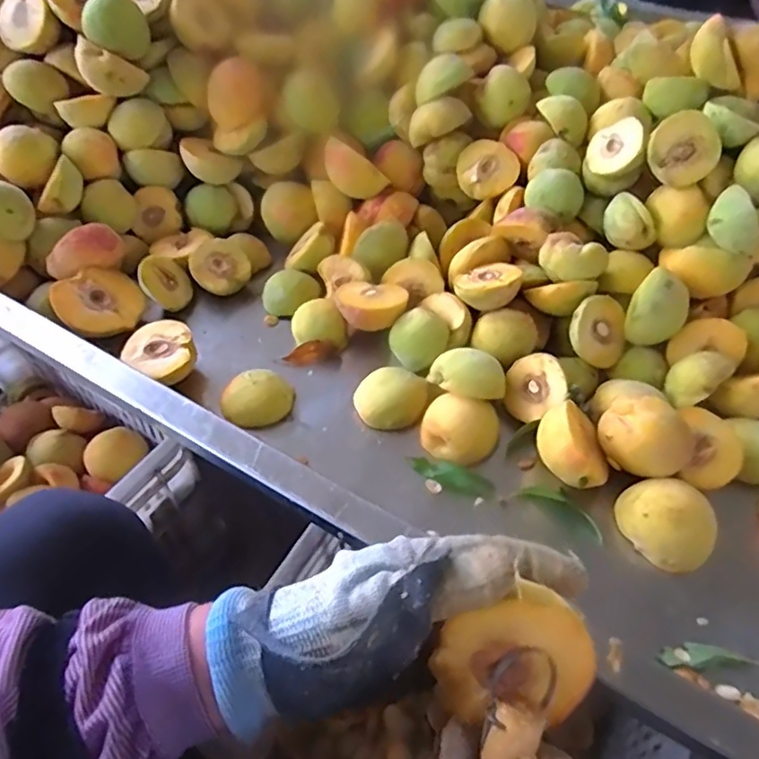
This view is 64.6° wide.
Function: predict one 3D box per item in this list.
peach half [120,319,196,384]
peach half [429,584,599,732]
[{"bbox_3d":[-0.192,-0.018,0.531,0.060,0.042,0.066,-23,54,-18],"label":"peach half"},{"bbox_3d":[0.060,0.127,0.284,0.065,0.035,0.058,-17,95,10],"label":"peach half"}]

